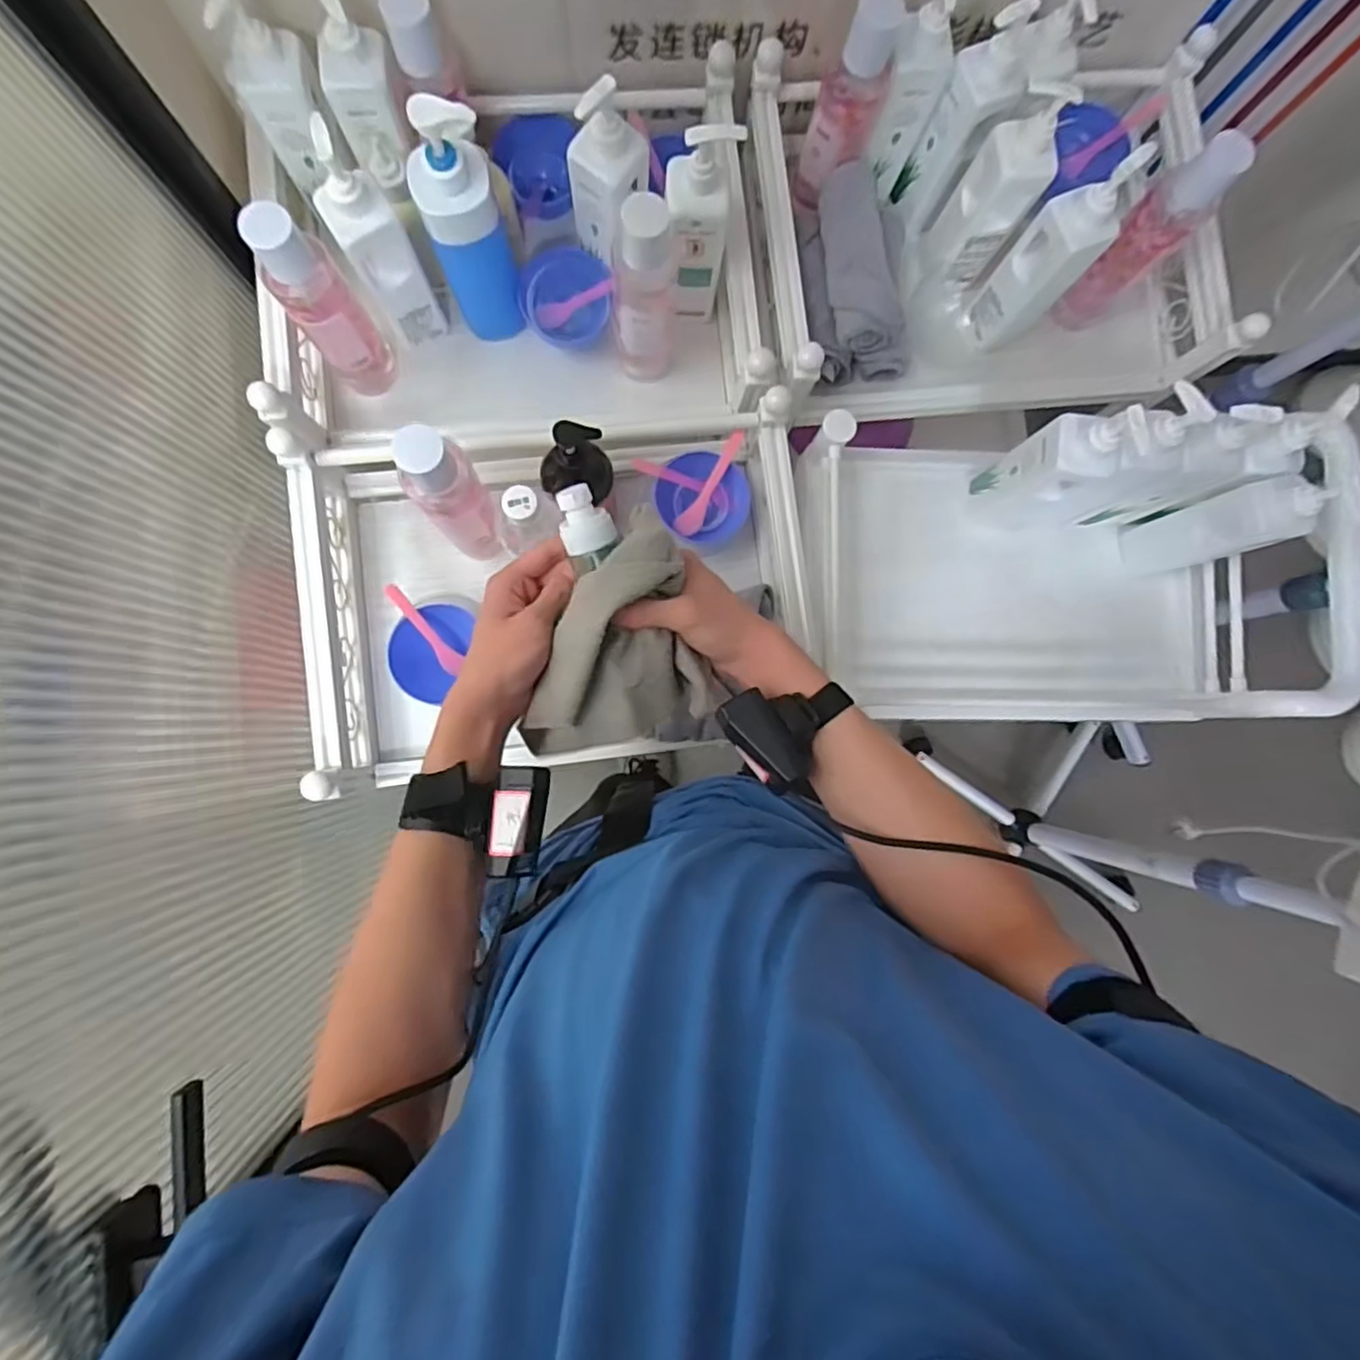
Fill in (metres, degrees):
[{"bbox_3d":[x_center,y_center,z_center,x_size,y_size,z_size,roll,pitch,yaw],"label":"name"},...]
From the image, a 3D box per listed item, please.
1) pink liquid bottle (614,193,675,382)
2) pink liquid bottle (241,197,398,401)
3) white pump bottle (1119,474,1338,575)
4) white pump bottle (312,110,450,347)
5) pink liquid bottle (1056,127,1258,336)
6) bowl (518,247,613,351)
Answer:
[{"bbox_3d":[-0.031,-0.382,0.669,0.061,0.227,0.075,10,86,-3],"label":"pink liquid bottle"},{"bbox_3d":[-0.336,-0.352,0.644,0.064,0.223,0.048,-37,90,-5],"label":"pink liquid bottle"},{"bbox_3d":[0.544,-0.154,0.694,0.052,0.207,0.060,-14,88,-5],"label":"white pump bottle"},{"bbox_3d":[-0.283,-0.405,0.636,0.062,0.218,0.052,-35,90,-5],"label":"white pump bottle"},{"bbox_3d":[0.480,-0.455,0.689,0.076,0.213,0.060,-42,90,-5],"label":"pink liquid bottle"},{"bbox_3d":[-0.123,-0.425,0.745,0.096,0.095,0.053,-21,43,10],"label":"bowl"}]

